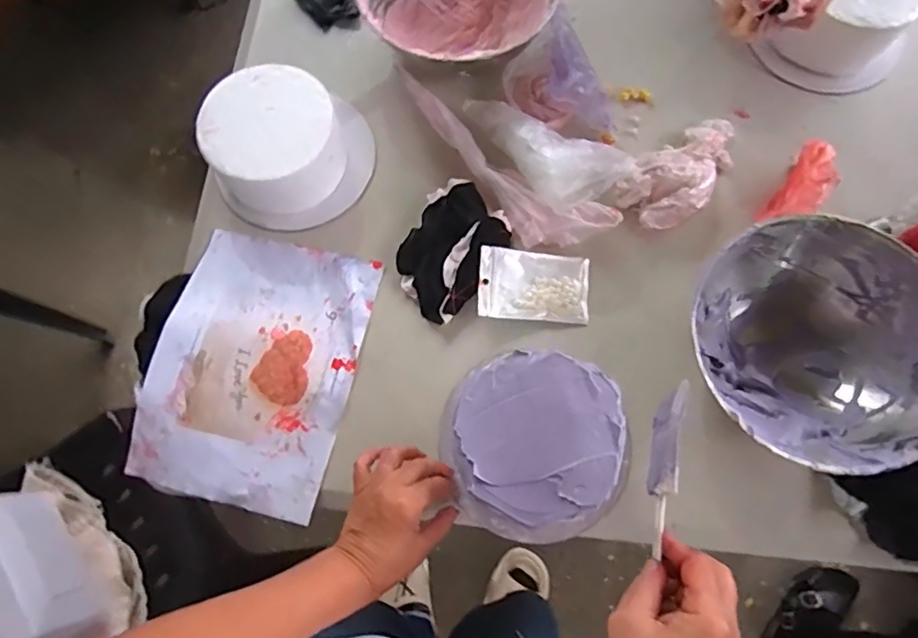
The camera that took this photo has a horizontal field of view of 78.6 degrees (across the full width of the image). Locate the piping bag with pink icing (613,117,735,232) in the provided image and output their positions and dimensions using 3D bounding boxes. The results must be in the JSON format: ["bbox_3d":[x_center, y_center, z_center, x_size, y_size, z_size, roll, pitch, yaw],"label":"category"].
[{"bbox_3d":[0.266,-0.177,0.653,0.185,0.057,0.091,-42,76,-10],"label":"piping bag with pink icing"}]

